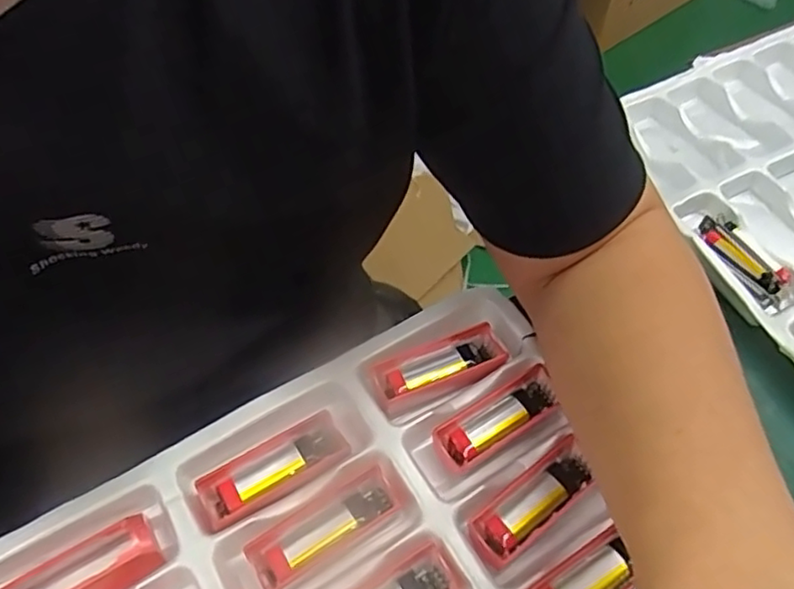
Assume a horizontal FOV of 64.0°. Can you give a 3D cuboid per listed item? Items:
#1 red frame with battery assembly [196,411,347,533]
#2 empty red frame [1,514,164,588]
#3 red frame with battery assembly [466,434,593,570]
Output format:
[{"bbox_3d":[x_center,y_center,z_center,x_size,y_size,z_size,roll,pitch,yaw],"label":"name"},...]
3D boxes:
[{"bbox_3d":[-0.066,0.095,0.342,0.078,0.010,0.031,-26,61,-19],"label":"red frame with battery assembly"},{"bbox_3d":[-0.155,0.138,0.305,0.079,0.018,0.029,-25,61,-18],"label":"empty red frame"},{"bbox_3d":[0.072,0.110,0.337,0.080,0.012,0.026,-33,63,-22],"label":"red frame with battery assembly"}]

